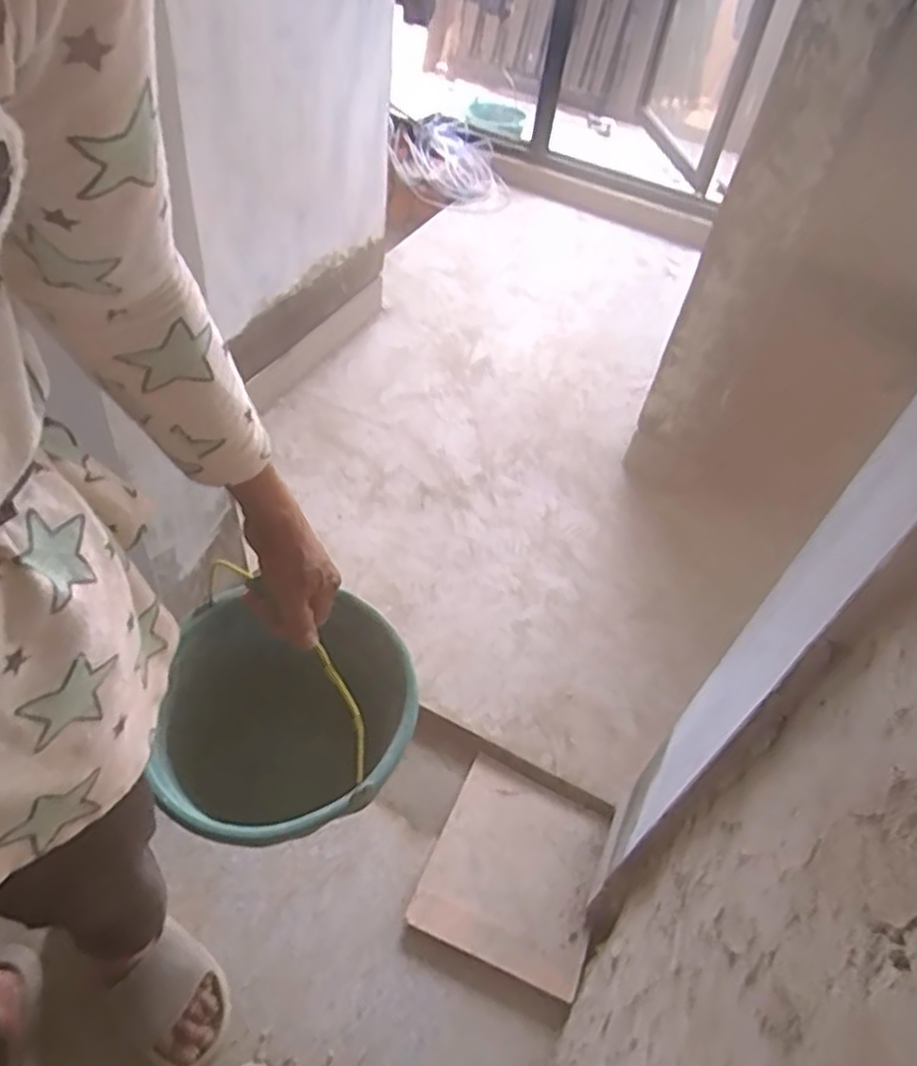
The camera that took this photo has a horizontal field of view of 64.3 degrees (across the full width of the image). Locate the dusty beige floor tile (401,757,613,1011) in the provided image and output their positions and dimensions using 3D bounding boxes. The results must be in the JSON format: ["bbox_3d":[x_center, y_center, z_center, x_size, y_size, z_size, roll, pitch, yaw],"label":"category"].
[{"bbox_3d":[0.085,0.498,1.091,0.241,0.017,0.264,21,52,11],"label":"dusty beige floor tile"}]

